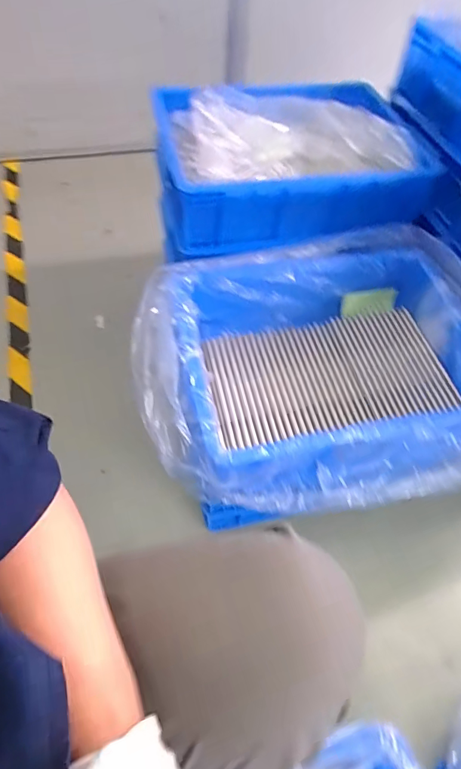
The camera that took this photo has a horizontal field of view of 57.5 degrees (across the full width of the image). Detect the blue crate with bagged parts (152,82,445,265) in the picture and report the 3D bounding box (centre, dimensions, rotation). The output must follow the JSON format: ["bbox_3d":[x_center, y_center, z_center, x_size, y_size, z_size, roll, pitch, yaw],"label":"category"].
[{"bbox_3d":[0.098,-0.377,0.700,0.417,0.115,0.308,-9,58,-11],"label":"blue crate with bagged parts"}]

